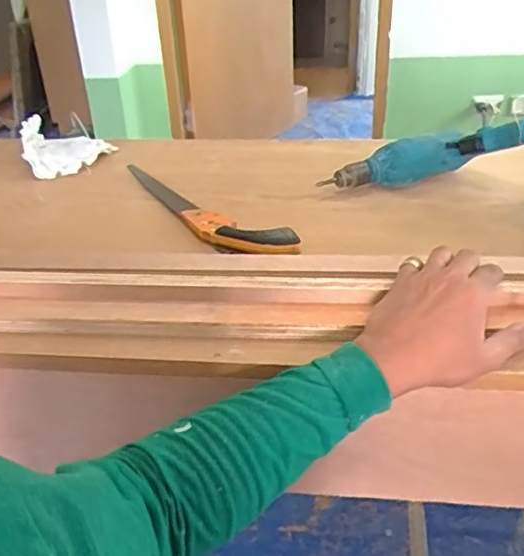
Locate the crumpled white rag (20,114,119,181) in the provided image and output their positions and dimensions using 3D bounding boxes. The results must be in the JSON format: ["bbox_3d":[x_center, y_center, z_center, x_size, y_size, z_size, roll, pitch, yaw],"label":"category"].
[{"bbox_3d":[-0.325,-0.229,0.964,0.137,0.070,0.161,-13,33,-17],"label":"crumpled white rag"}]

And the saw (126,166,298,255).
[{"bbox_3d":[-0.102,-0.096,0.769,0.067,0.026,0.389,-25,38,-32],"label":"saw"}]

